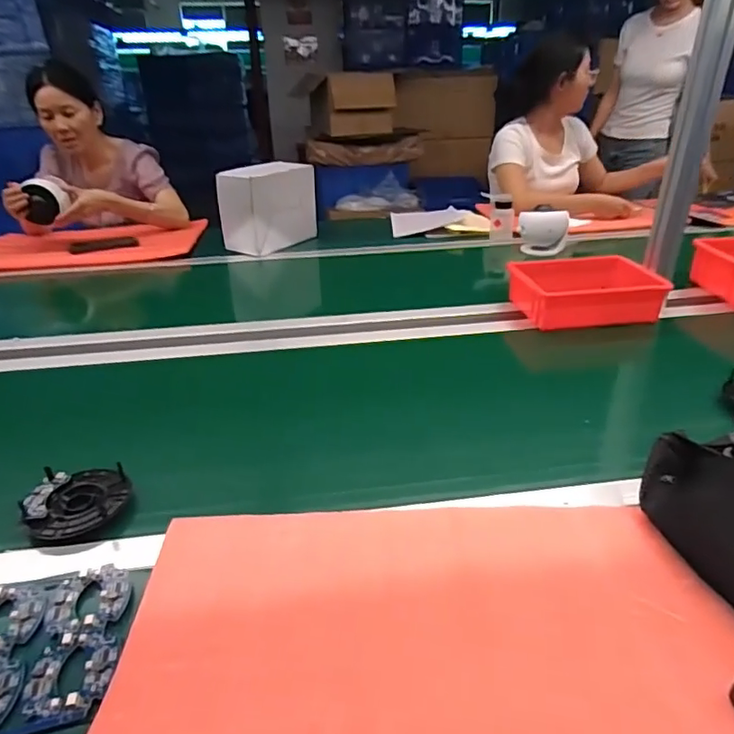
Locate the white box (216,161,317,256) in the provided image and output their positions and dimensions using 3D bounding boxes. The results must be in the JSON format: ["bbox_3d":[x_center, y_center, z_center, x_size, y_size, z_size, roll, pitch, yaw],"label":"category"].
[{"bbox_3d":[-0.258,-0.428,1.406,0.142,0.196,0.223,15,32,29],"label":"white box"}]

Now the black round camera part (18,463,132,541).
[{"bbox_3d":[-0.304,0.137,0.559,0.096,0.026,0.102,-1,28,1],"label":"black round camera part"}]

